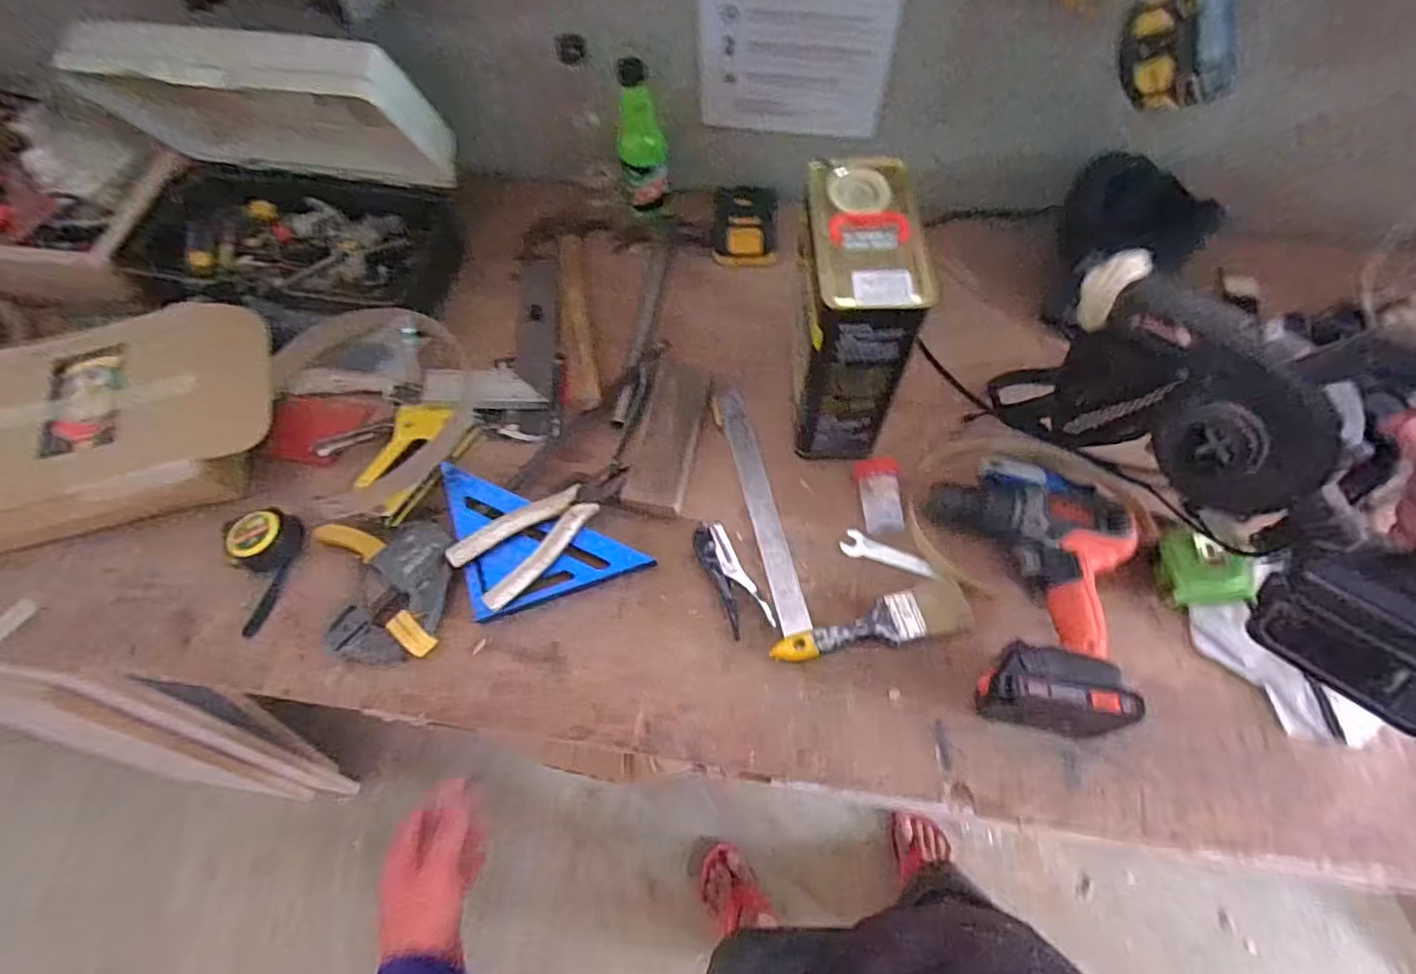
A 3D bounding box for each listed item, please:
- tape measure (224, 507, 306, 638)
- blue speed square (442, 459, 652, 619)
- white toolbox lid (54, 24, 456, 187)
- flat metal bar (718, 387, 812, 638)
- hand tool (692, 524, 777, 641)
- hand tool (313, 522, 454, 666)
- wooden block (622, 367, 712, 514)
[{"bbox_3d":[-0.455,0.082,0.665,0.048,0.052,0.121,10,66,7],"label":"tape measure"},{"bbox_3d":[-0.193,0.073,0.667,0.234,0.027,0.123,23,69,13],"label":"blue speed square"},{"bbox_3d":[-0.499,-0.422,0.752,0.388,0.237,0.068,6,88,7],"label":"white toolbox lid"},{"bbox_3d":[0.057,0.015,0.700,0.031,0.006,0.287,-7,63,-14],"label":"flat metal bar"},{"bbox_3d":[0.022,0.088,0.656,0.039,0.015,0.118,-22,66,-7],"label":"hand tool"},{"bbox_3d":[-0.316,0.101,0.658,0.121,0.030,0.142,-11,65,-2],"label":"hand tool"},{"bbox_3d":[-0.043,-0.053,0.718,0.061,0.021,0.174,9,66,7],"label":"wooden block"}]

